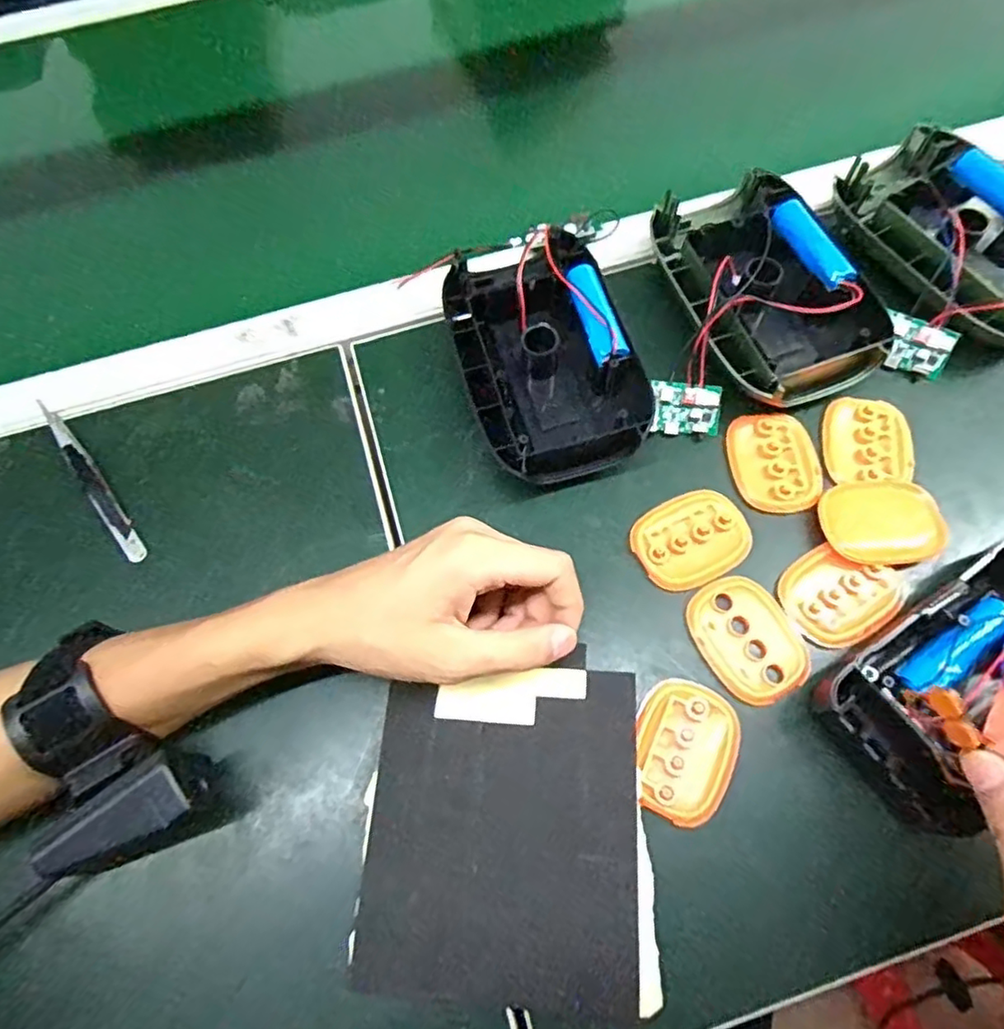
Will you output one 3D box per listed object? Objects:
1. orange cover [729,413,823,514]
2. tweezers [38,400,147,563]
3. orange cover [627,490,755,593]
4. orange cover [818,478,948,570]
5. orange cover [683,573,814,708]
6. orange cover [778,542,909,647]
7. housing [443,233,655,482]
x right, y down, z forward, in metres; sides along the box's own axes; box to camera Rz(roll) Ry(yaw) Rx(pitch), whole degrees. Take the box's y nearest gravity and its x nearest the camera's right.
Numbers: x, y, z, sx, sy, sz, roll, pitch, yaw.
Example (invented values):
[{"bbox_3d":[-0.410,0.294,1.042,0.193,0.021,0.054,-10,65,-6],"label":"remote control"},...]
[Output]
[{"bbox_3d":[0.156,-0.031,0.351,0.045,0.005,0.061,-2,66,2],"label":"orange cover"},{"bbox_3d":[-0.241,-0.019,0.360,0.011,0.011,0.118,-38,69,-13],"label":"tweezers"},{"bbox_3d":[0.103,0.013,0.334,0.061,0.004,0.049,-28,67,-9],"label":"orange cover"},{"bbox_3d":[0.204,0.003,0.330,0.060,0.007,0.049,-5,66,1],"label":"orange cover"},{"bbox_3d":[0.125,0.062,0.313,0.048,0.004,0.063,-27,67,-9],"label":"orange cover"},{"bbox_3d":[0.175,0.039,0.318,0.060,0.004,0.048,-31,68,-10],"label":"orange cover"},{"bbox_3d":[0.023,-0.096,0.366,0.098,0.040,0.149,-18,66,-5],"label":"housing"}]

